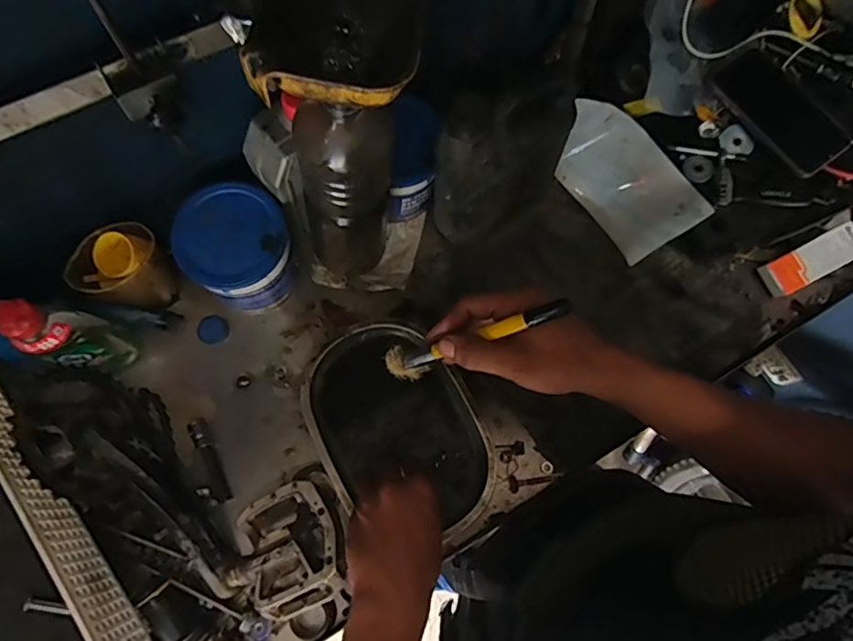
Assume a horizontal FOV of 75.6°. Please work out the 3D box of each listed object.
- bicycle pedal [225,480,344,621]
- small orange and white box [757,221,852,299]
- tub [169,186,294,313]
[{"bbox_3d":[-0.128,0.204,0.483,0.114,0.021,0.101,-31,64,14],"label":"bicycle pedal"},{"bbox_3d":[0.424,-0.065,0.601,0.107,0.018,0.040,-28,76,5],"label":"small orange and white box"},{"bbox_3d":[-0.185,-0.067,0.555,0.098,0.105,0.096,1,74,-2],"label":"tub"}]

